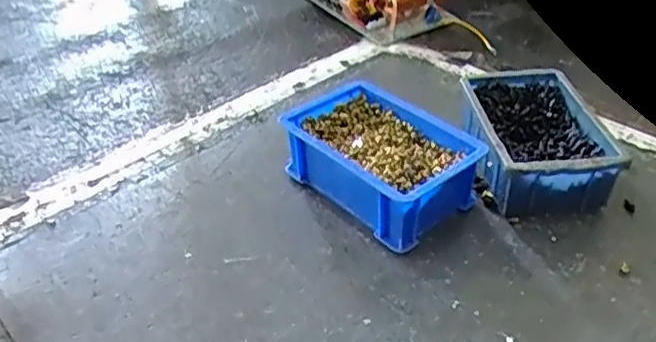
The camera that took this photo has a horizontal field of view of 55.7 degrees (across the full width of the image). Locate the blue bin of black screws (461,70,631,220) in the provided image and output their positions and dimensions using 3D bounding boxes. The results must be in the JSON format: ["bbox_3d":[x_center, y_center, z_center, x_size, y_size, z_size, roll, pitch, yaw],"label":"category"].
[{"bbox_3d":[0.173,-0.027,0.522,0.107,0.055,0.153,-1,37,1],"label":"blue bin of black screws"}]

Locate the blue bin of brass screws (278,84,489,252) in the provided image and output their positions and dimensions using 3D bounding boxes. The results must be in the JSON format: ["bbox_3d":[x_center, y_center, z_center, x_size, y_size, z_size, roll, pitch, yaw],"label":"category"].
[{"bbox_3d":[0.043,-0.011,0.503,0.113,0.053,0.149,-28,43,-31],"label":"blue bin of brass screws"}]

